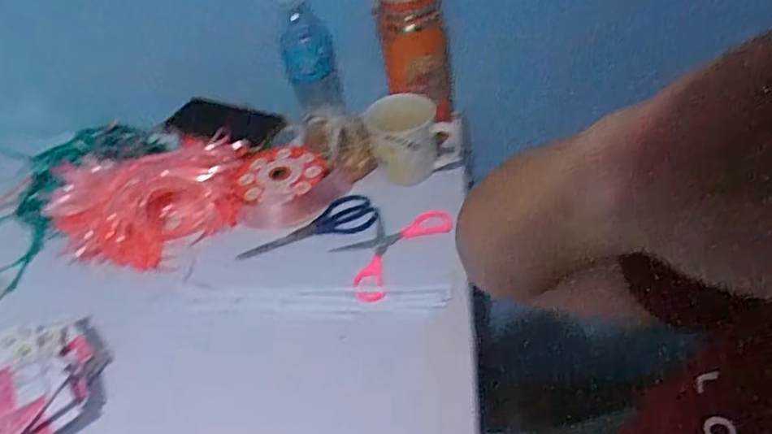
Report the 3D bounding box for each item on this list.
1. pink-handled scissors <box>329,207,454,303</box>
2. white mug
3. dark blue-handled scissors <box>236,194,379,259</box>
[{"bbox_3d":[0.001,0.029,0.679,0.090,0.008,0.151,28,54,31],"label":"pink-handled scissors"},{"bbox_3d":[0.030,-0.098,0.749,0.104,0.084,0.084,-16,44,-9],"label":"white mug"},{"bbox_3d":[-0.094,0.011,0.717,0.165,0.015,0.059,-14,44,-7],"label":"dark blue-handled scissors"}]

